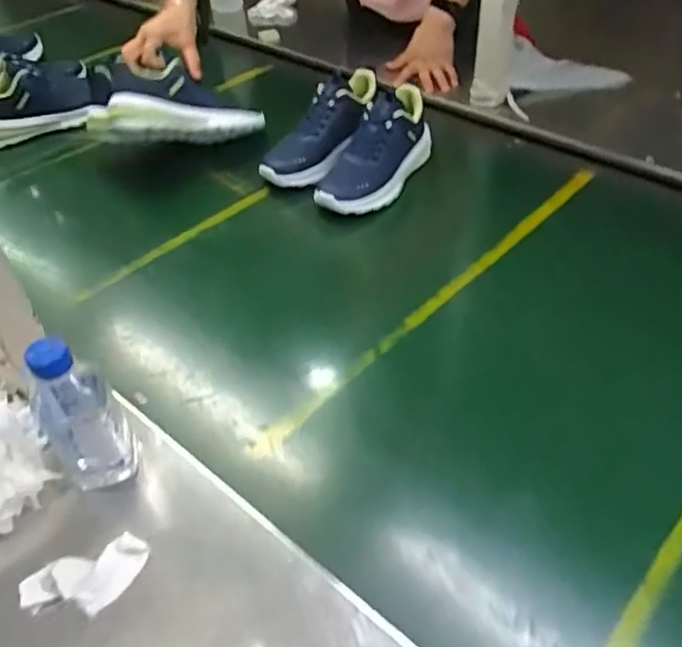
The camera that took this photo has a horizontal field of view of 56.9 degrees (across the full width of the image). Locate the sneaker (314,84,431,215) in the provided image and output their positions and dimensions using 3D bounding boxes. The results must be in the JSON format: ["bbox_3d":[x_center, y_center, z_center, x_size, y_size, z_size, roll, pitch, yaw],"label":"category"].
[{"bbox_3d":[0.051,-0.258,0.930,0.092,0.113,0.220,24,52,26],"label":"sneaker"}]

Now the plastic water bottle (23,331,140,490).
[{"bbox_3d":[-0.228,0.076,0.547,0.065,0.155,0.060,-29,50,-22],"label":"plastic water bottle"}]

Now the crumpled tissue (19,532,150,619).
[{"bbox_3d":[-0.210,0.218,0.524,0.101,0.030,0.053,-18,47,-13],"label":"crumpled tissue"}]

